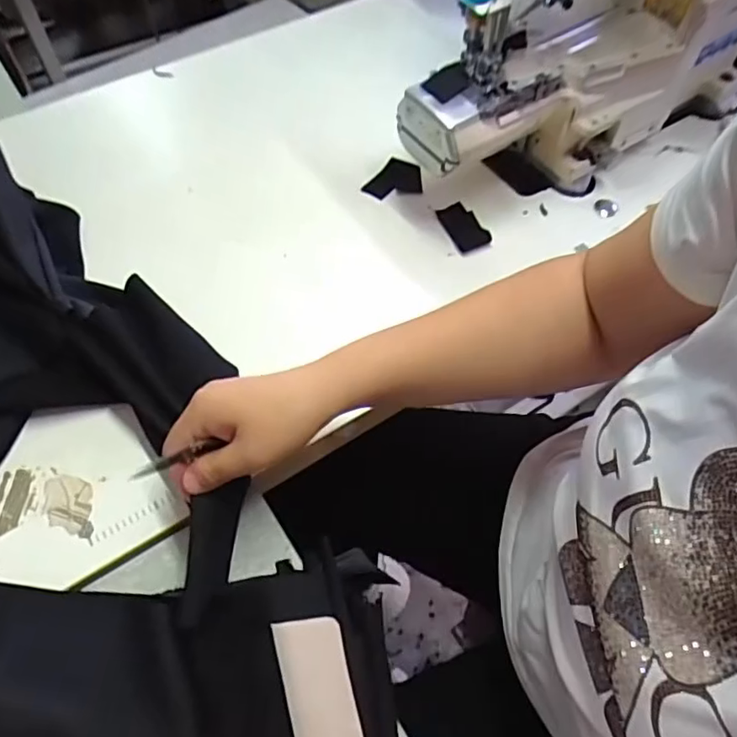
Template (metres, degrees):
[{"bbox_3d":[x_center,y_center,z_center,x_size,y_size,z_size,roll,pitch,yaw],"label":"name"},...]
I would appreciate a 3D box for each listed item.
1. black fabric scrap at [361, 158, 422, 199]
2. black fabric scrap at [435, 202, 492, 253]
[{"bbox_3d":[0.025,-0.199,0.608,0.060,0.010,0.047,-7,65,-6],"label":"black fabric scrap"},{"bbox_3d":[0.094,-0.141,0.577,0.036,0.009,0.068,-15,48,-7],"label":"black fabric scrap"}]

